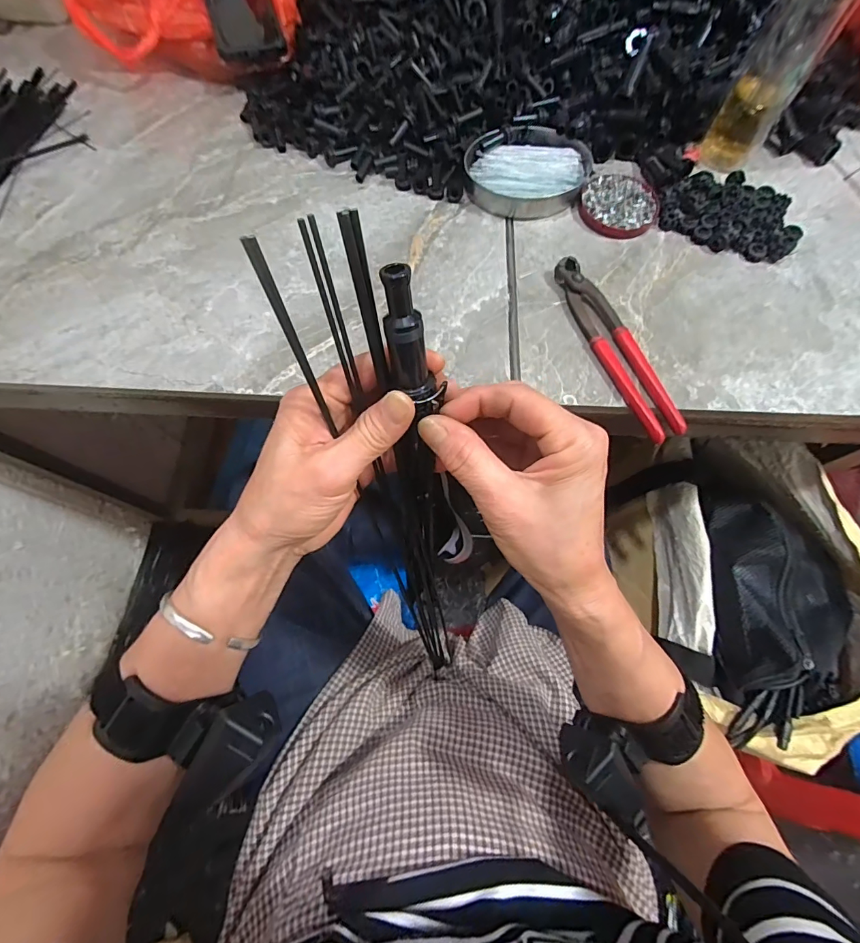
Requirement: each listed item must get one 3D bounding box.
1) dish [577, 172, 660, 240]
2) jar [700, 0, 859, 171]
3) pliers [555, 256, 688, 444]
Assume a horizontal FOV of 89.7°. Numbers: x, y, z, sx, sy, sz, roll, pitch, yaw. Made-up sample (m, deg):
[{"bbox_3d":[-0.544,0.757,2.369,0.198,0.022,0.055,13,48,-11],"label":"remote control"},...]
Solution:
[{"bbox_3d":[0.205,-0.296,0.472,0.083,0.010,0.085,0,71,-1],"label":"dish"},{"bbox_3d":[0.357,-0.423,0.442,0.064,0.182,0.067,25,73,7],"label":"jar"},{"bbox_3d":[0.171,-0.118,0.404,0.034,0.017,0.199,-20,73,-7],"label":"pliers"}]

